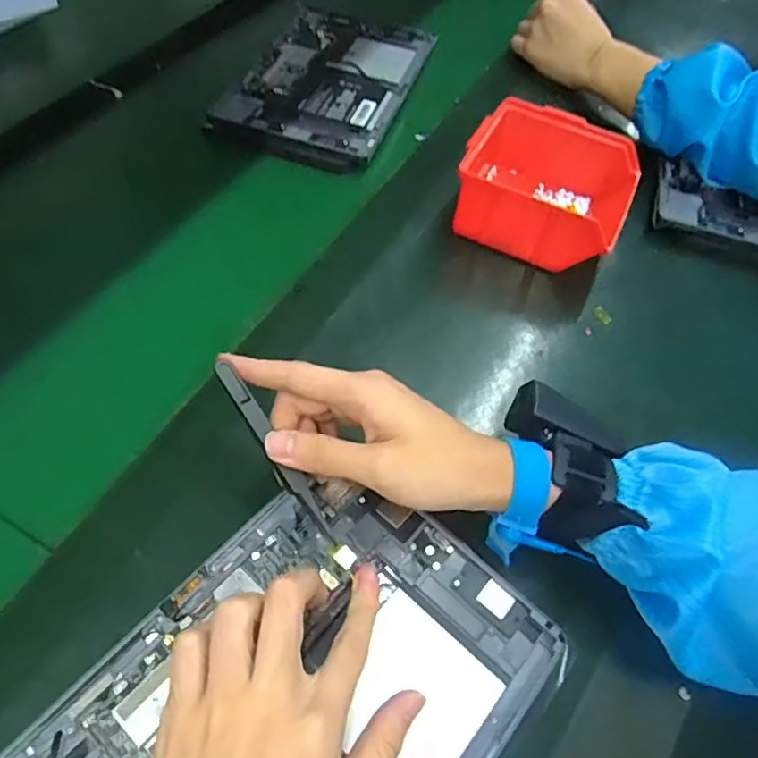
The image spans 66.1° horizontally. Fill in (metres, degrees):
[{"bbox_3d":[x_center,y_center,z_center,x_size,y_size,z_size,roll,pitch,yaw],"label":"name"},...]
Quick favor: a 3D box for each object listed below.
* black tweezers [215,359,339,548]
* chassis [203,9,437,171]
[{"bbox_3d":[-0.054,0.038,0.306,0.010,0.005,0.113,-30,81,-22],"label":"black tweezers"},{"bbox_3d":[-0.049,-0.330,0.641,0.167,0.025,0.284,16,56,7],"label":"chassis"}]

